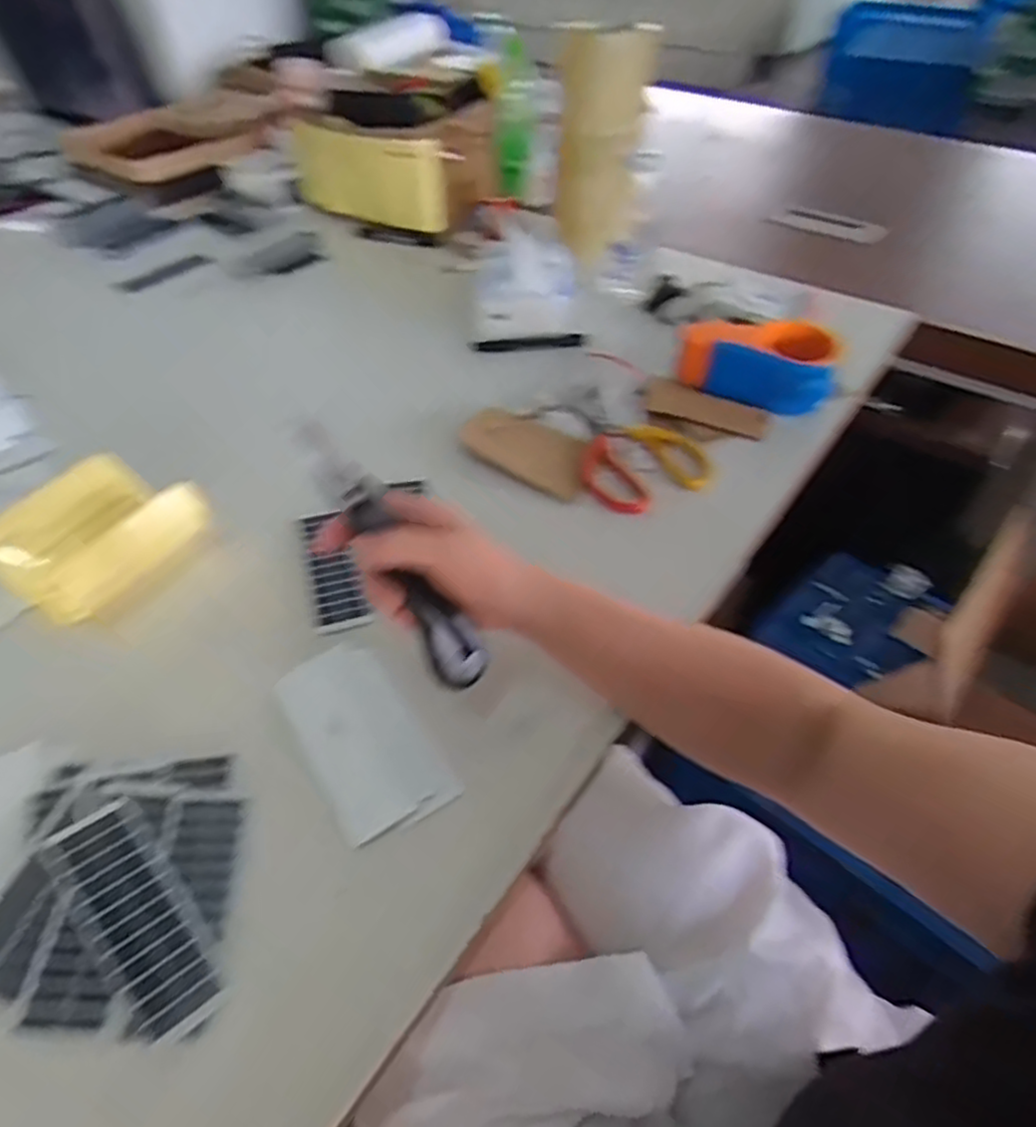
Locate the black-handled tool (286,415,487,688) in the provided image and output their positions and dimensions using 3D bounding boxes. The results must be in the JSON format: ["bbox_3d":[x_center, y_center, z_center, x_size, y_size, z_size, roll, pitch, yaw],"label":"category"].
[{"bbox_3d":[-0.073,-0.005,0.427,0.031,0.187,0.027,-41,14,-33],"label":"black-handled tool"}]

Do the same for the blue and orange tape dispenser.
[{"bbox_3d":[0.249,-0.212,0.741,0.154,0.061,0.082,19,49,16],"label":"blue and orange tape dispenser"}]

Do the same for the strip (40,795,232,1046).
[{"bbox_3d":[-0.208,0.189,0.391,0.048,0.004,0.133,-29,59,-35],"label":"strip"}]

